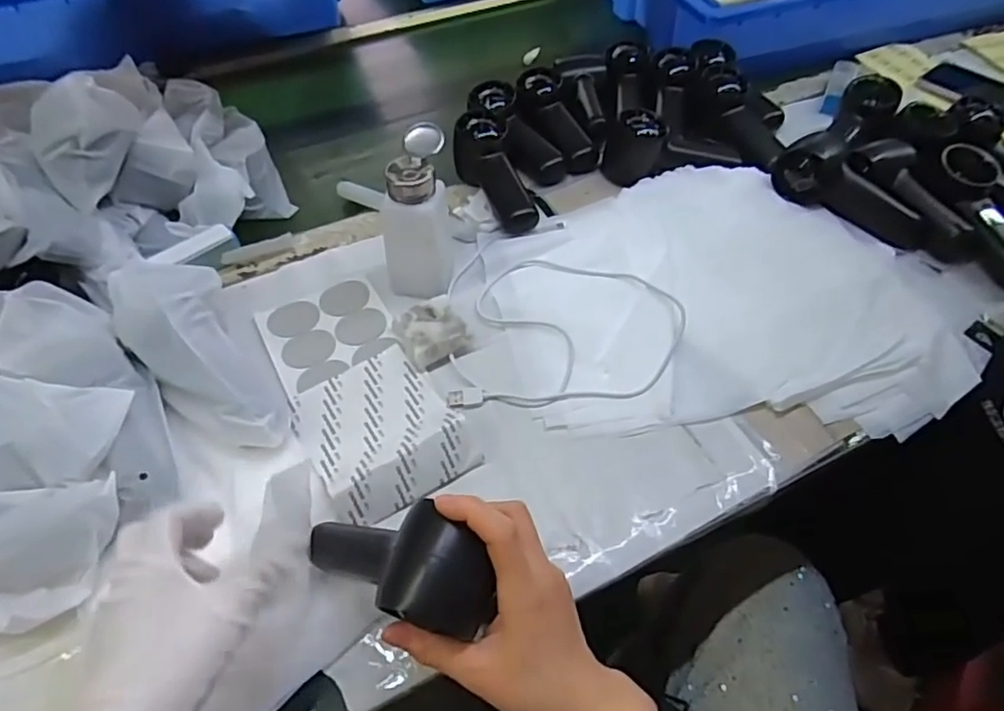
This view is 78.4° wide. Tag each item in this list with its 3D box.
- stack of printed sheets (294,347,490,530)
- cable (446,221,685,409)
[{"bbox_3d":[-0.095,0.052,0.473,0.109,0.026,0.136,-28,56,-19],"label":"stack of printed sheets"},{"bbox_3d":[0.054,-0.051,0.559,0.202,0.012,0.214,-3,52,-1],"label":"cable"}]

